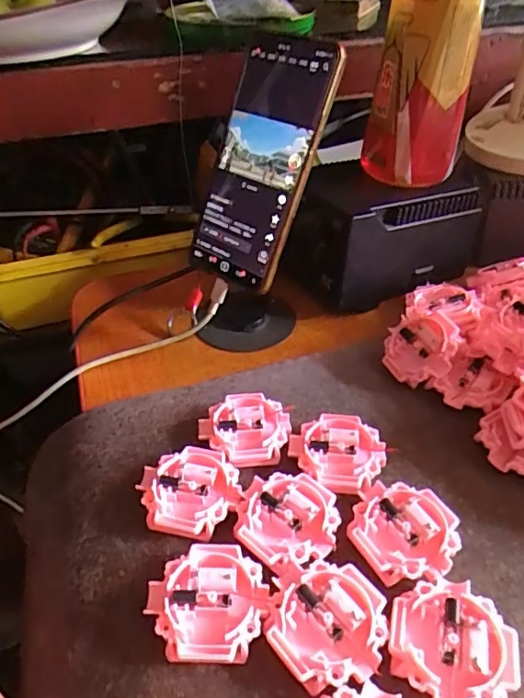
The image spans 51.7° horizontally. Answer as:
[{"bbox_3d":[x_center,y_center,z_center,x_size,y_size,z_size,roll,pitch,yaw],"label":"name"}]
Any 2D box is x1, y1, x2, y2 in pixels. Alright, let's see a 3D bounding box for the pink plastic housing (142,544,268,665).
[{"bbox_3d":[-0.026,0.118,0.253,0.054,0.013,0.051,1,39,1],"label":"pink plastic housing"}]

